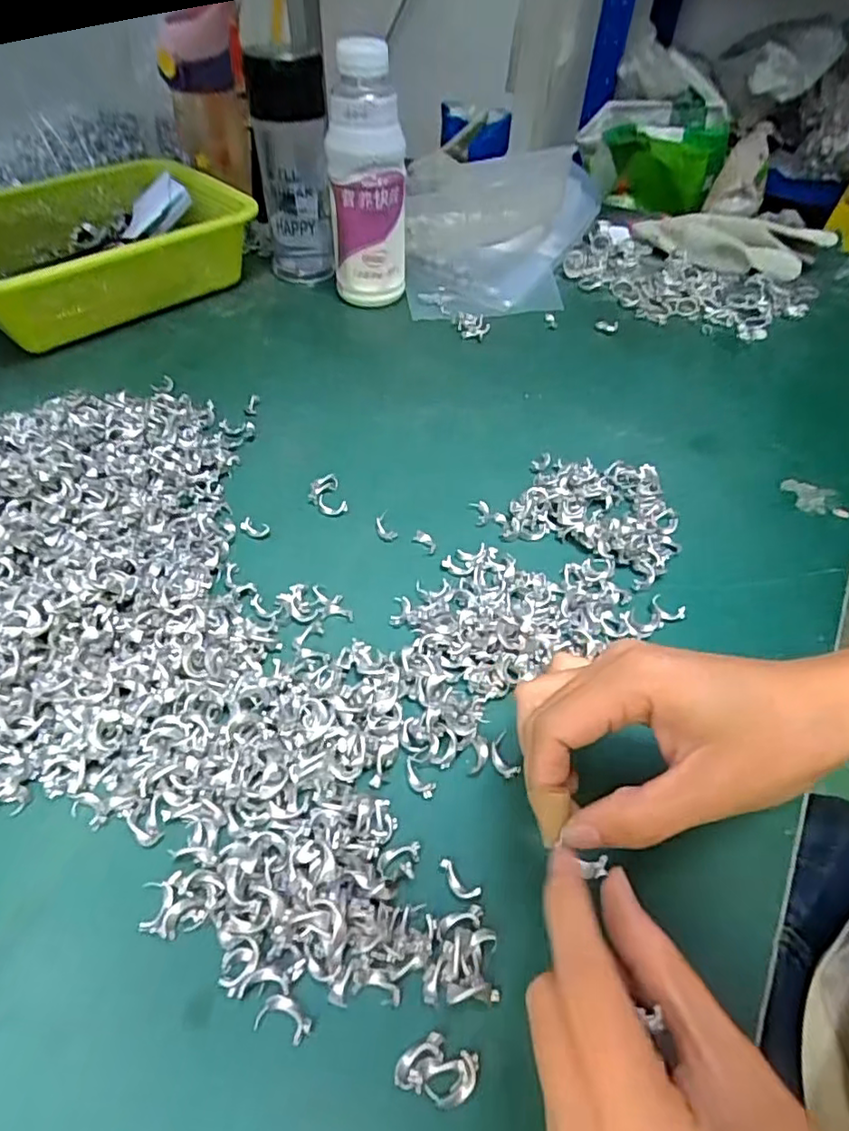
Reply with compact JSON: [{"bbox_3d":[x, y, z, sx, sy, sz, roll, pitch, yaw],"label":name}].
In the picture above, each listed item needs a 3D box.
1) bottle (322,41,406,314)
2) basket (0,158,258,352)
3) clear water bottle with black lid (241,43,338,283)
[{"bbox_3d":[-0.050,-0.332,0.544,0.067,0.204,0.062,-1,48,-4],"label":"bottle"},{"bbox_3d":[-0.295,-0.281,0.560,0.256,0.083,0.159,-29,55,-26],"label":"basket"},{"bbox_3d":[-0.118,-0.353,0.566,0.063,0.188,0.076,-9,49,-10],"label":"clear water bottle with black lid"}]

